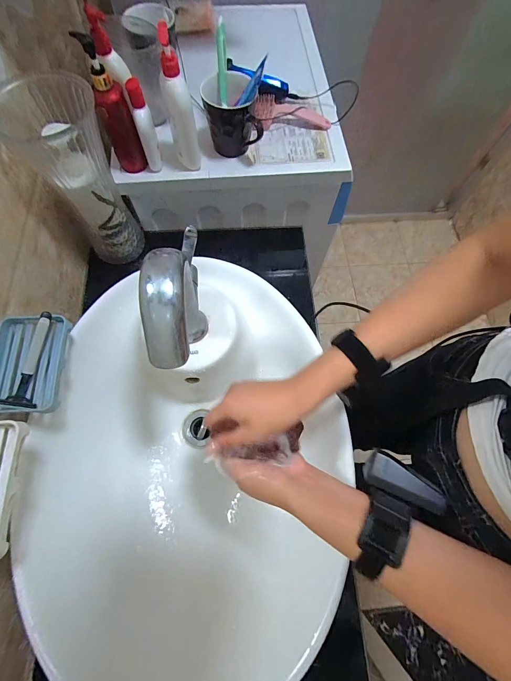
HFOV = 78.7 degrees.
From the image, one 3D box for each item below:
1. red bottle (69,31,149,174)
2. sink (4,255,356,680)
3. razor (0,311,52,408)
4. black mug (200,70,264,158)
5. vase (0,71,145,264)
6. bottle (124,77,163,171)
[{"bbox_3d":[-0.233,-0.378,0.517,0.050,0.189,0.044,-18,70,-9],"label":"red bottle"},{"bbox_3d":[-0.100,0.158,0.473,0.396,0.138,0.564,-7,69,-5],"label":"sink"},{"bbox_3d":[-0.283,0.023,0.394,0.034,0.021,0.120,16,69,-30],"label":"razor"},{"bbox_3d":[-0.047,-0.408,0.585,0.093,0.108,0.112,-17,70,-8],"label":"black mug"},{"bbox_3d":[-0.297,-0.266,0.547,0.136,0.274,0.132,-20,71,-9],"label":"vase"},{"bbox_3d":[-0.191,-0.367,0.545,0.029,0.141,0.036,-15,70,-8],"label":"bottle"}]

